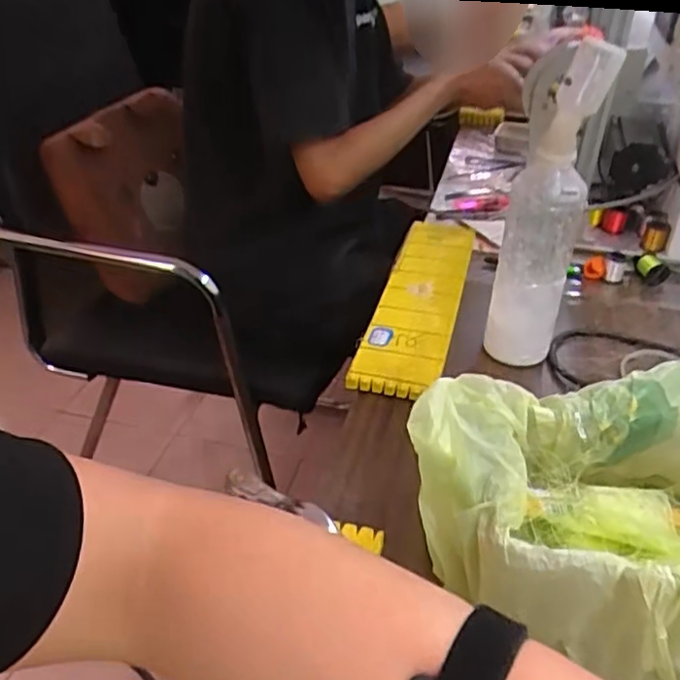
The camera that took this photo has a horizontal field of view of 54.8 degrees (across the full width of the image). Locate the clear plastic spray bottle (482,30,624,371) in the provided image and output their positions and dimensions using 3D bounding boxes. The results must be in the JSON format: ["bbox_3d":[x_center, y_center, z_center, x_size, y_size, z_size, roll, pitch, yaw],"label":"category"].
[{"bbox_3d":[0.177,-0.103,0.573,0.061,0.279,0.050,17,37,22],"label":"clear plastic spray bottle"}]

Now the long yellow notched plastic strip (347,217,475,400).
[{"bbox_3d":[0.093,-0.054,0.729,0.081,0.022,0.371,9,34,12],"label":"long yellow notched plastic strip"}]

